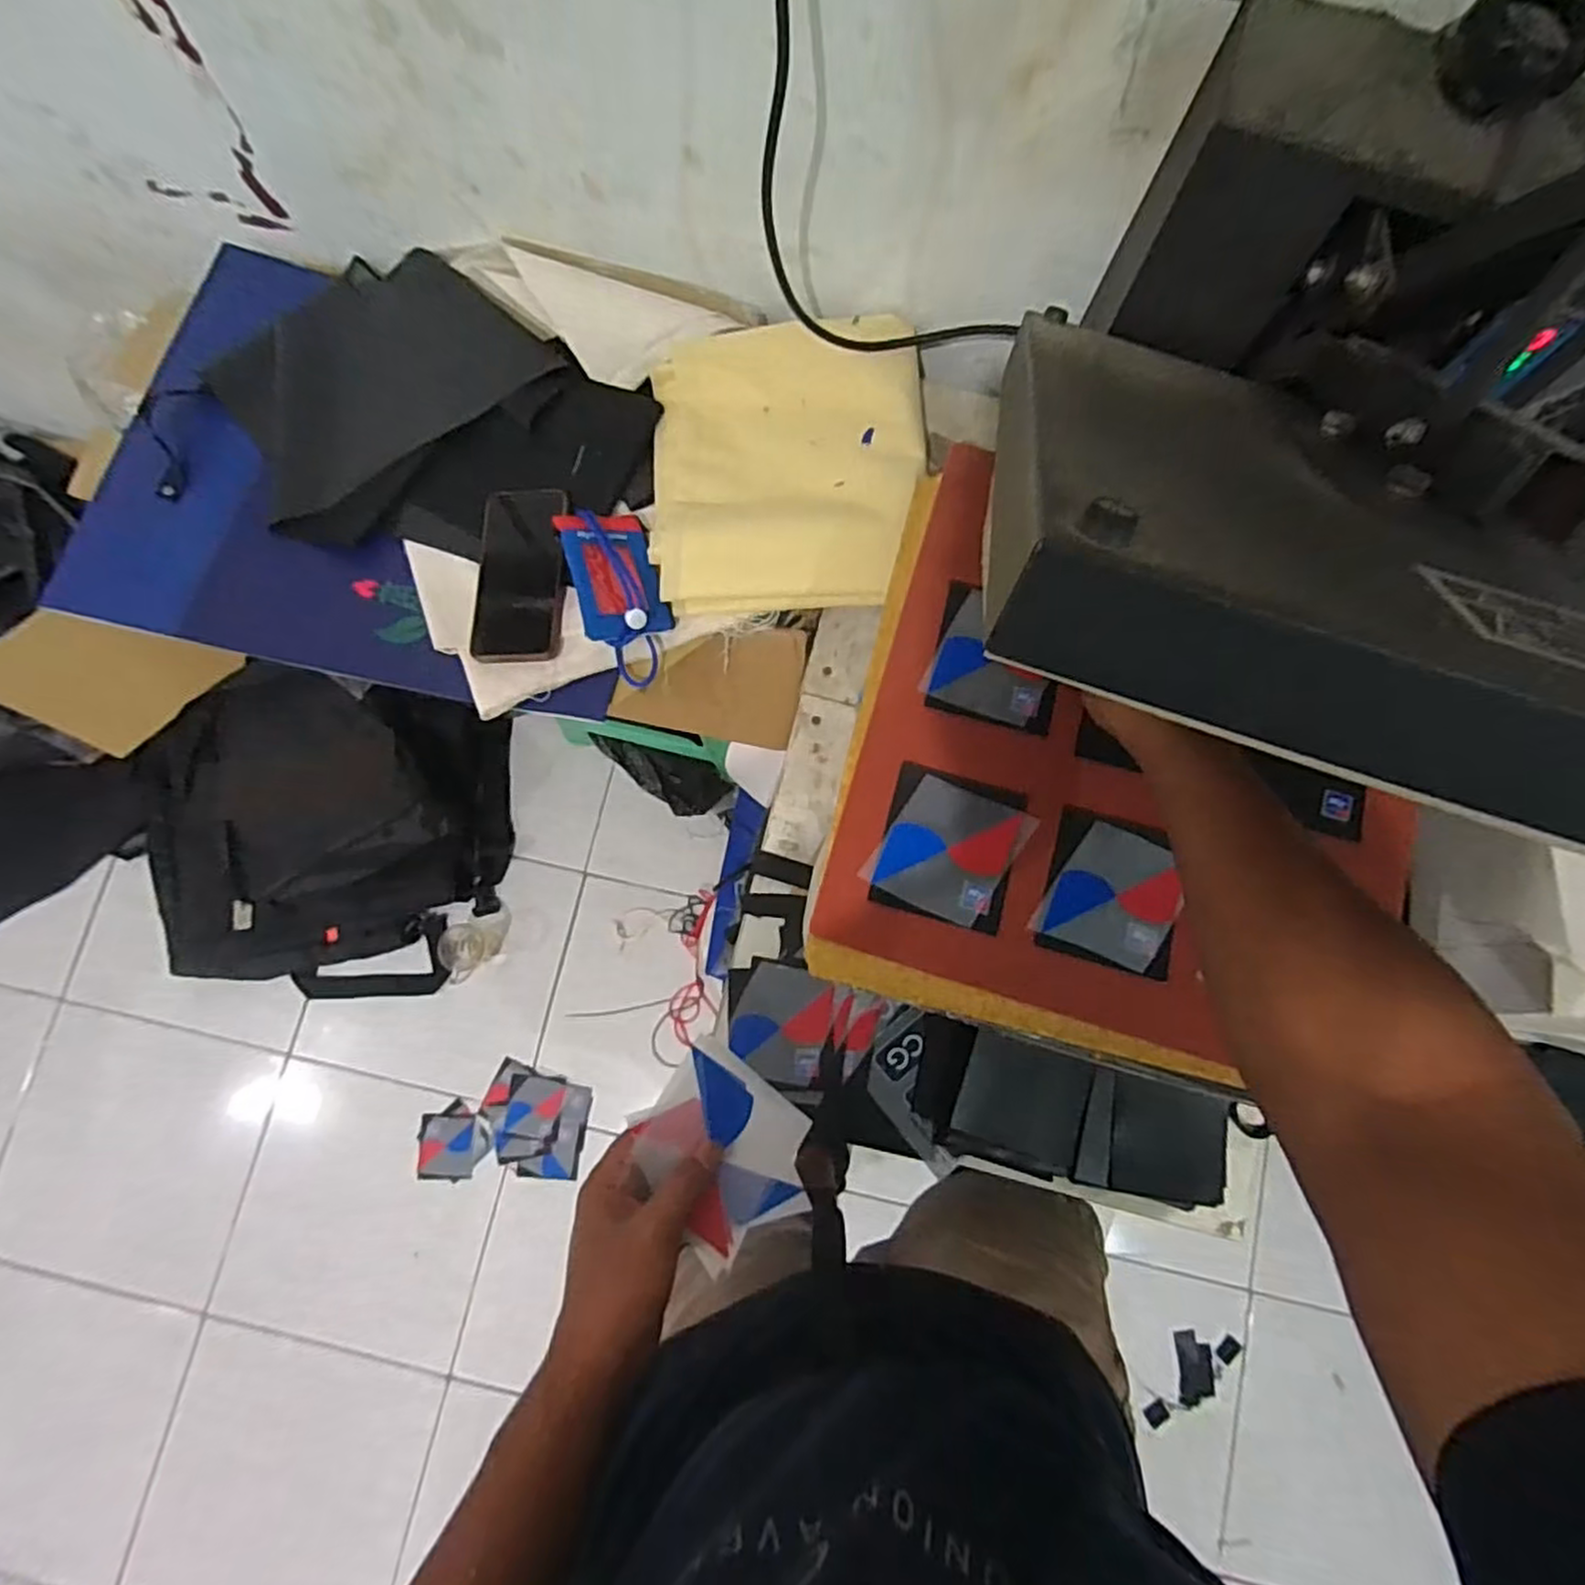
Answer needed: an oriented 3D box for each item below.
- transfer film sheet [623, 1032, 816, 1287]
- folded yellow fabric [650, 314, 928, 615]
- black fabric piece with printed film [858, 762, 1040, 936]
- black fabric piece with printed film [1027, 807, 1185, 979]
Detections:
[{"bbox_3d":[-0.046,0.224,0.457,0.107,0.015,0.095,46,60,2],"label":"transfer film sheet"},{"bbox_3d":[-0.006,-0.303,0.661,0.242,0.058,0.278,-2,84,1],"label":"folded yellow fabric"},{"bbox_3d":[0.107,0.037,0.495,0.095,0.004,0.100,22,79,4],"label":"black fabric piece with printed film"},{"bbox_3d":[0.218,0.068,0.492,0.088,0.008,0.096,17,81,3],"label":"black fabric piece with printed film"}]

